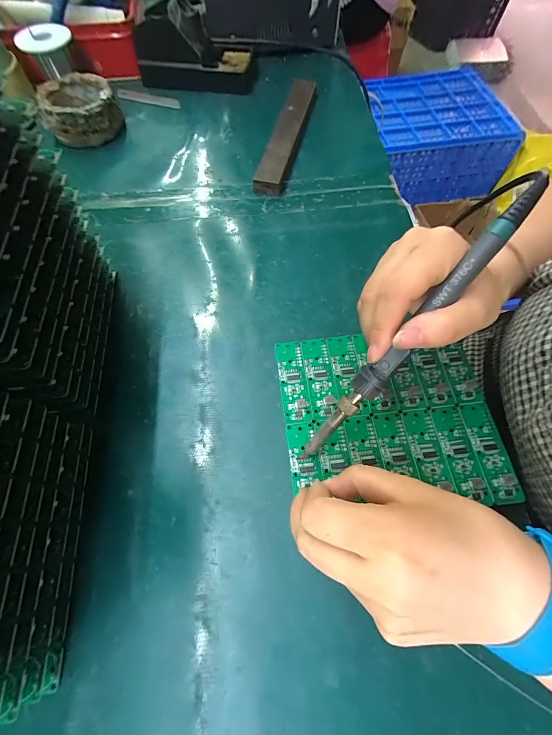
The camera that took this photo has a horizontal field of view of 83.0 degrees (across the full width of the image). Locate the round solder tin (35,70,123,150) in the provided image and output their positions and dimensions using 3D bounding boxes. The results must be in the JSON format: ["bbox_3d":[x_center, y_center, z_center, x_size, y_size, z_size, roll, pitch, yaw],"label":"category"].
[{"bbox_3d":[-0.235,-0.309,0.377,0.084,0.046,0.077,-25,67,-10],"label":"round solder tin"}]

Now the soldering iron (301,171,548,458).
[{"bbox_3d":[0.077,-0.022,0.188,0.025,0.022,0.200,39,105,17],"label":"soldering iron"}]

